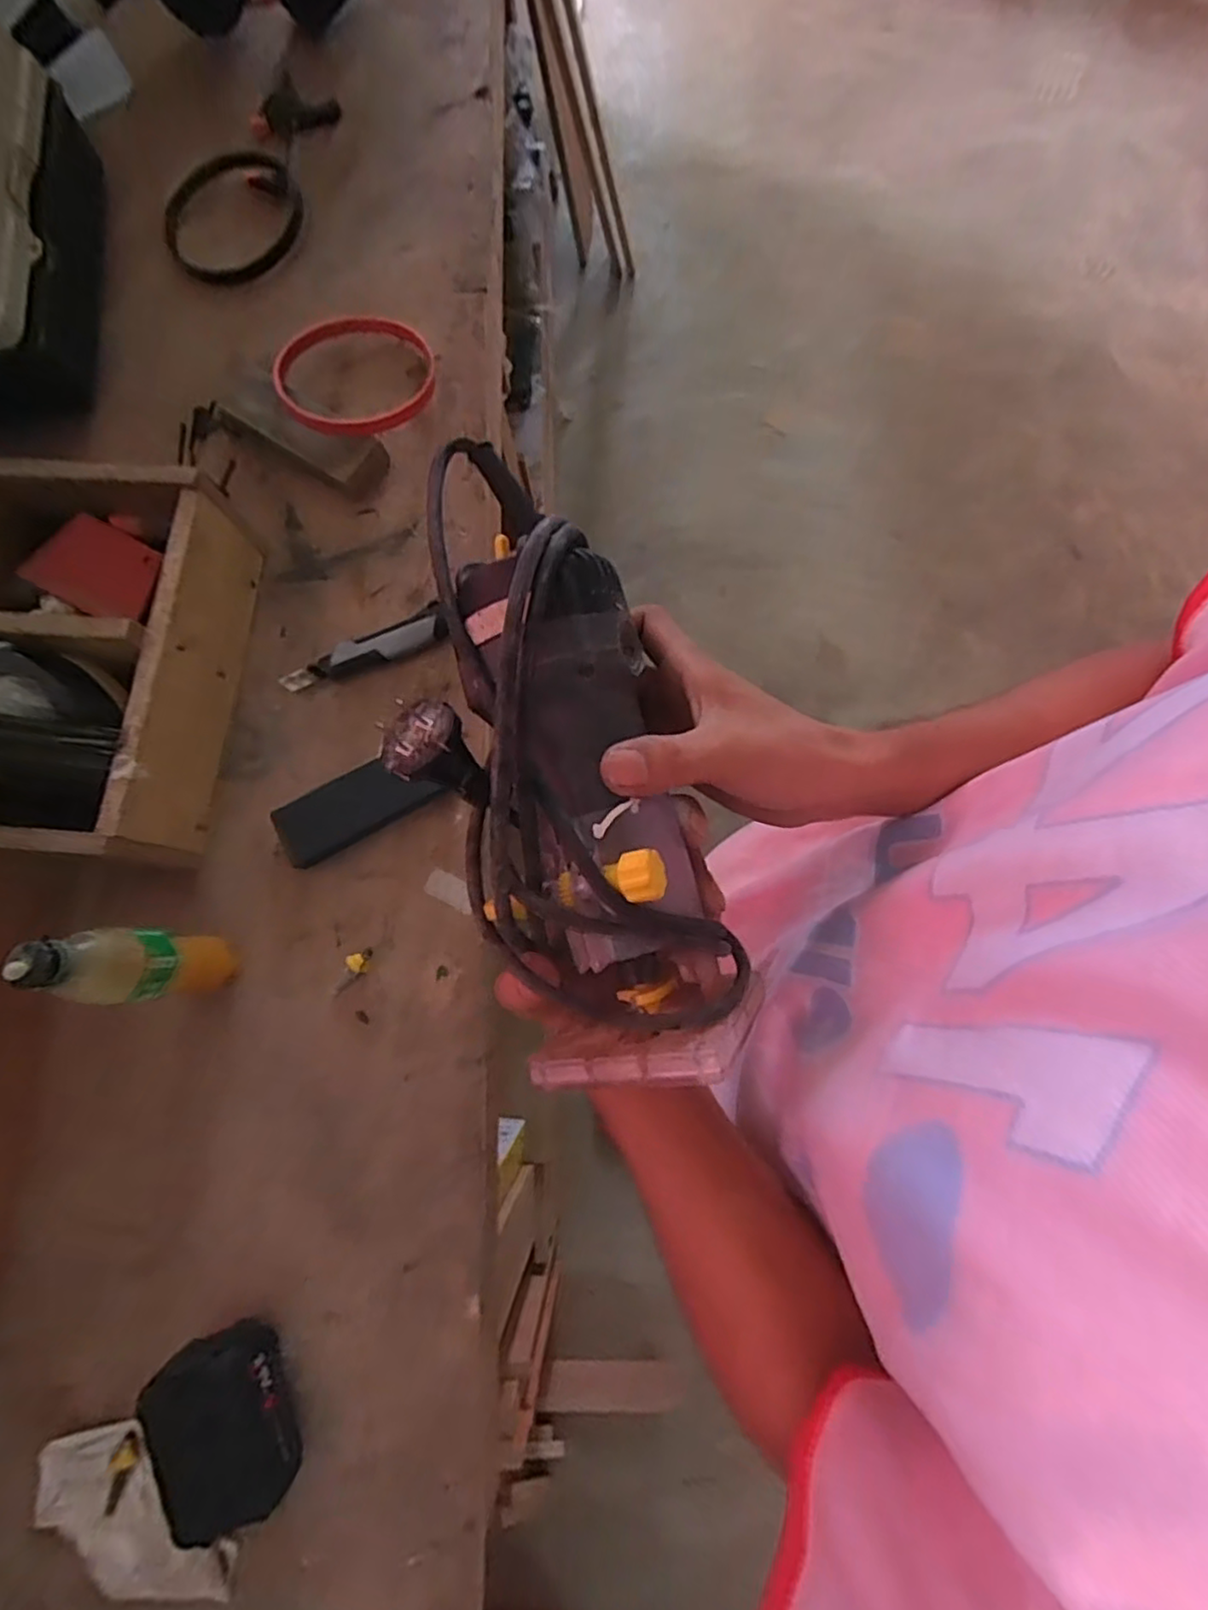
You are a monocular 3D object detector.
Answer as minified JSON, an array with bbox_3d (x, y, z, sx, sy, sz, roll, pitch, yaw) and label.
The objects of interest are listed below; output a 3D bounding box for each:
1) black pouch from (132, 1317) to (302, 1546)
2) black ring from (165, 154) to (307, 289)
[{"bbox_3d":[-0.280,0.459,0.498,0.079,0.062,0.119,-25,79,-5],"label":"black pouch"},{"bbox_3d":[-0.422,-0.669,0.754,0.162,0.019,0.183,-20,77,-1],"label":"black ring"}]

